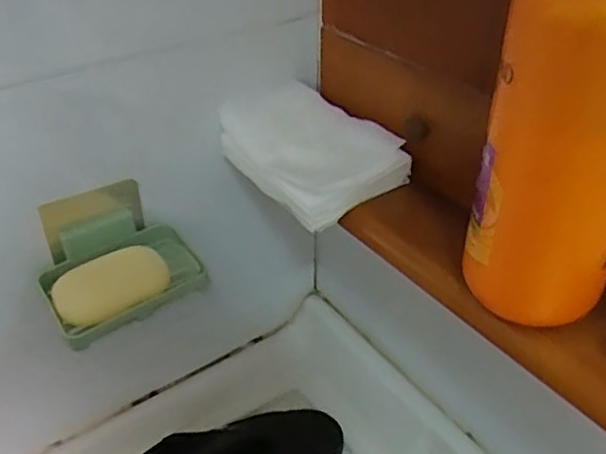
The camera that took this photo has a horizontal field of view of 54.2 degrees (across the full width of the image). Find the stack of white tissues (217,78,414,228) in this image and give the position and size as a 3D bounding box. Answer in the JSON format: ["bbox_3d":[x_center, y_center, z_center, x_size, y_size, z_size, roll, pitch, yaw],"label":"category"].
[{"bbox_3d":[-0.002,-0.070,0.515,0.097,0.044,0.167,-25,44,-30],"label":"stack of white tissues"}]

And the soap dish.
[{"bbox_3d":[-0.161,0.024,0.515,0.128,0.070,0.102,-22,43,-27],"label":"soap dish"}]

